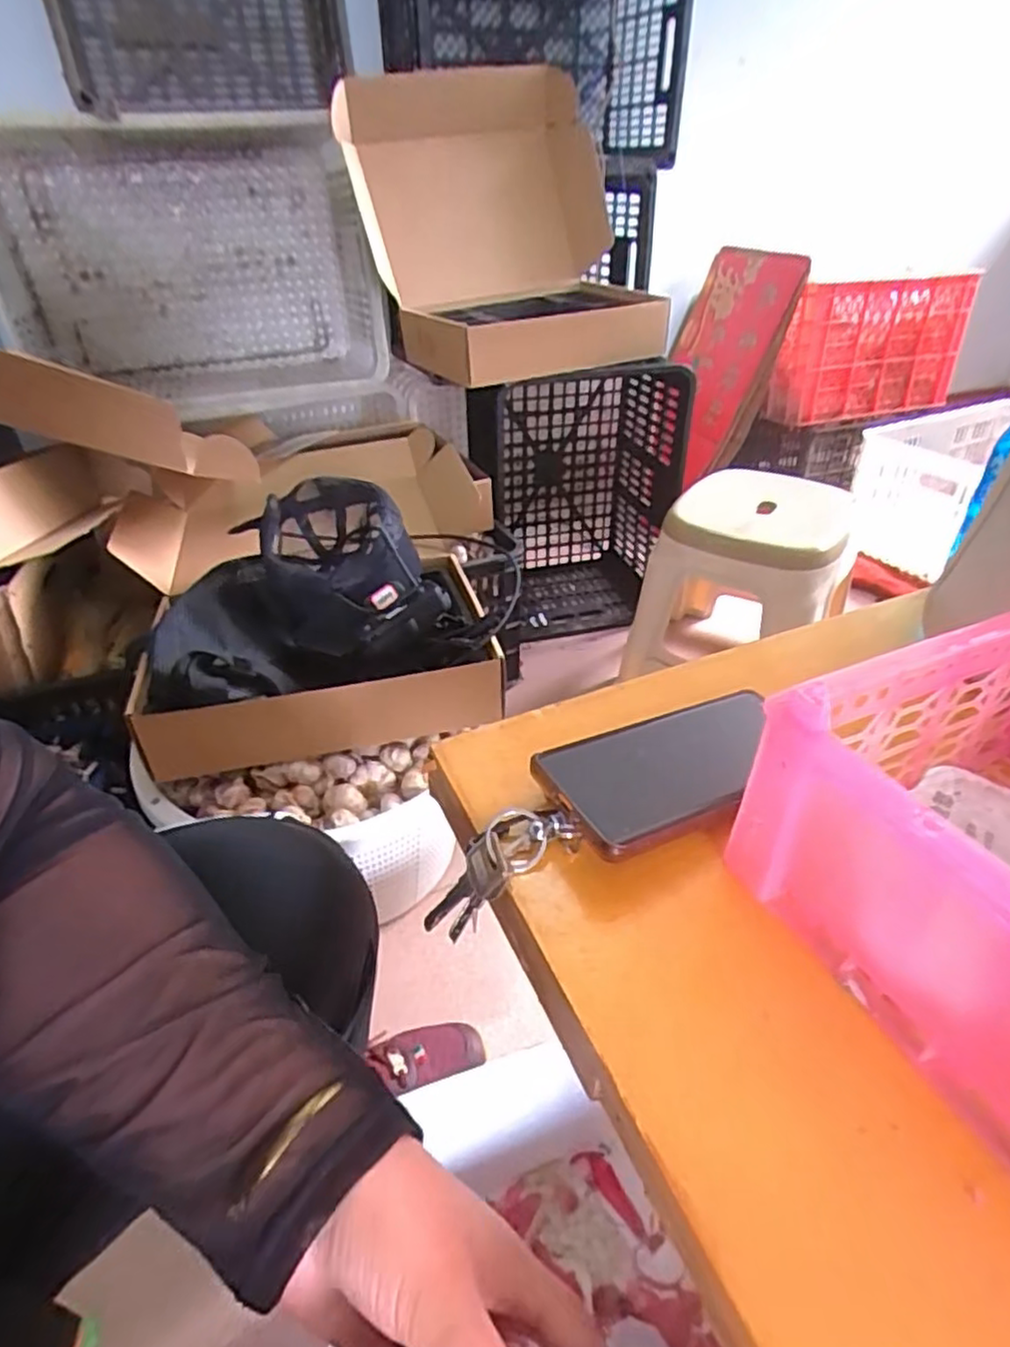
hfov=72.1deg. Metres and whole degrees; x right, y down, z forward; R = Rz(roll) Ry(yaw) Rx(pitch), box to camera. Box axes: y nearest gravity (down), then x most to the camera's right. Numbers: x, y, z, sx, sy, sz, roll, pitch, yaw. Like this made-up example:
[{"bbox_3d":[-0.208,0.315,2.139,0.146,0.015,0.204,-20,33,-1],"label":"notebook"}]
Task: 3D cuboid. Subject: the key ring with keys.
[{"bbox_3d":[-0.004,0.095,0.341,0.089,0.026,0.028,-43,44,3],"label":"key ring with keys"}]

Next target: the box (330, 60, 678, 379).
[{"bbox_3d":[-0.003,-0.704,1.106,0.446,0.361,0.468,-21,42,-24],"label":"box"}]

